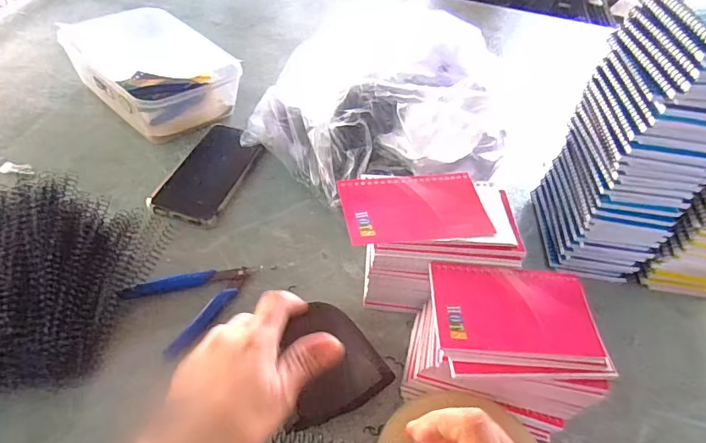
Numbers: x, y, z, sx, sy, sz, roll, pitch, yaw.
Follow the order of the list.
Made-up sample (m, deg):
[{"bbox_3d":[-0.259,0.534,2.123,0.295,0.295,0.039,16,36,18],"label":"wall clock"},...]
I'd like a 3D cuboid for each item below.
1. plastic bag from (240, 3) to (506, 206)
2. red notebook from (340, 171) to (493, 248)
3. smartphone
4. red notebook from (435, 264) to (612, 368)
[{"bbox_3d":[0.030,-0.149,0.607,0.306,0.132,0.224,12,47,1],"label":"plastic bag"},{"bbox_3d":[0.055,-0.014,0.432,0.128,0.006,0.078,-4,50,-10],"label":"red notebook"},{"bbox_3d":[-0.176,-0.062,0.586,0.087,0.011,0.179,15,45,9],"label":"smartphone"},{"bbox_3d":[0.130,0.073,0.387,0.129,0.009,0.079,5,52,-3],"label":"red notebook"}]

